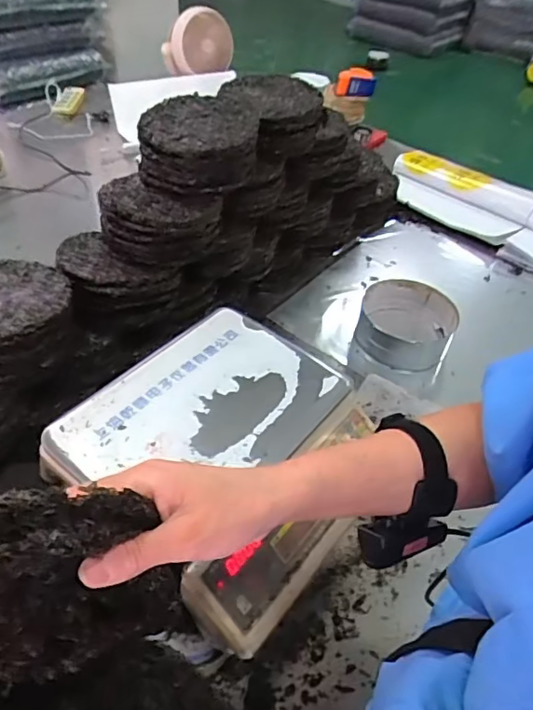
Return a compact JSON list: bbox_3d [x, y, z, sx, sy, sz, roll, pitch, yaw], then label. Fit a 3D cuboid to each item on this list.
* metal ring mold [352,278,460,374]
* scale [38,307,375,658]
[{"bbox_3d":[0.303,-0.067,1.168,0.202,0.082,0.205,14,45,8],"label":"metal ring mold"},{"bbox_3d":[-0.049,0.116,0.666,0.310,0.098,0.322,32,51,24],"label":"scale"}]

